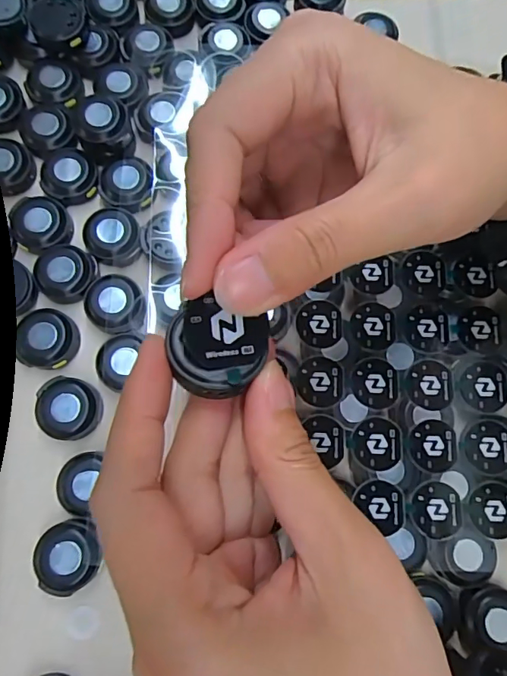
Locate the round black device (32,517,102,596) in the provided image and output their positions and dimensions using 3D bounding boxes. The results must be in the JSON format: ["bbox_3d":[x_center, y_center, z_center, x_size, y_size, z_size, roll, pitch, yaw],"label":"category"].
[{"bbox_3d":[-0.084,0.098,0.213,0.028,0.008,0.029,0,78,-1],"label":"round black device"}]

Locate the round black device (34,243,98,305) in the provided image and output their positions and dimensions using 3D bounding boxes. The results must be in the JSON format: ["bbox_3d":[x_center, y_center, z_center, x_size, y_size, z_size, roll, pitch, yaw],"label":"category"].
[{"bbox_3d":[-0.096,-0.034,0.244,0.031,0.009,0.028,-26,79,-6],"label":"round black device"}]

